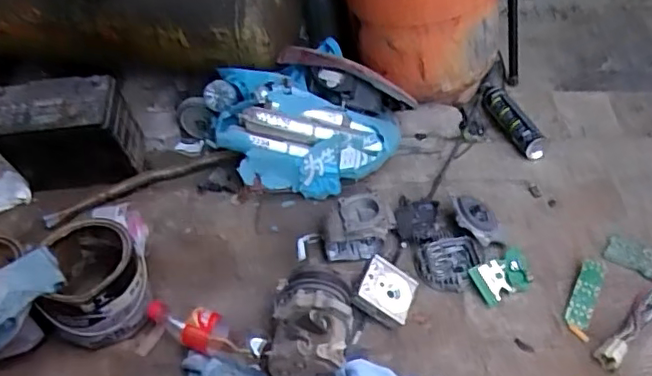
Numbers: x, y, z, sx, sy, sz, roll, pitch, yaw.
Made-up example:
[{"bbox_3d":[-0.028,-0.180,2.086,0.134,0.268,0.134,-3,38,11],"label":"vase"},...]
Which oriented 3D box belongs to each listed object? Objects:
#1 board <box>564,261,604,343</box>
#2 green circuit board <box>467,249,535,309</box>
[{"bbox_3d":[0.420,0.177,0.951,0.040,0.006,0.154,18,56,22],"label":"board"},{"bbox_3d":[0.297,0.147,0.977,0.102,0.014,0.069,-25,73,-12],"label":"green circuit board"}]

